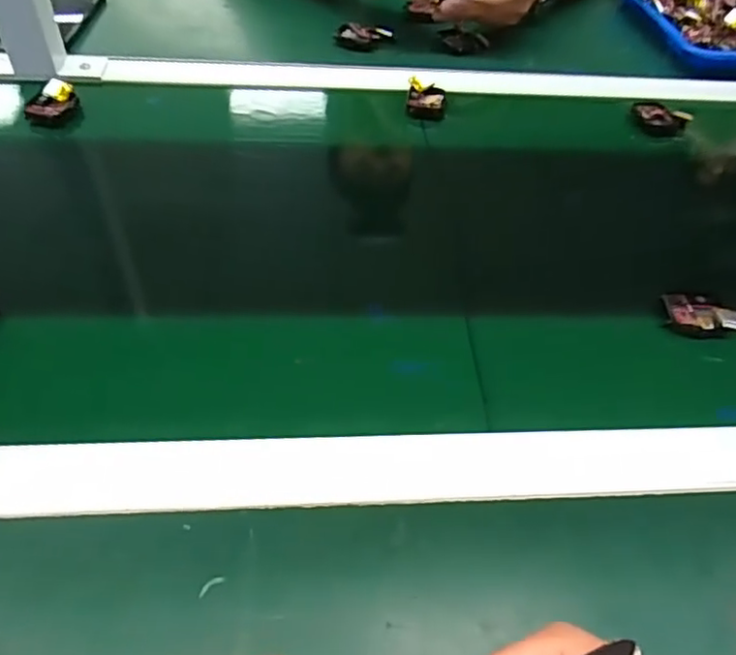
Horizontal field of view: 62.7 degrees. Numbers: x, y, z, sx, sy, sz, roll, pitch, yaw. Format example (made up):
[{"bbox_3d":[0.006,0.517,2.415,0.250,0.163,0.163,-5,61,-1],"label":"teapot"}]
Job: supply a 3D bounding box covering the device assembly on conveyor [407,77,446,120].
[{"bbox_3d":[0.057,-0.225,0.598,0.038,0.019,0.045,11,50,4],"label":"device assembly on conveyor"}]

